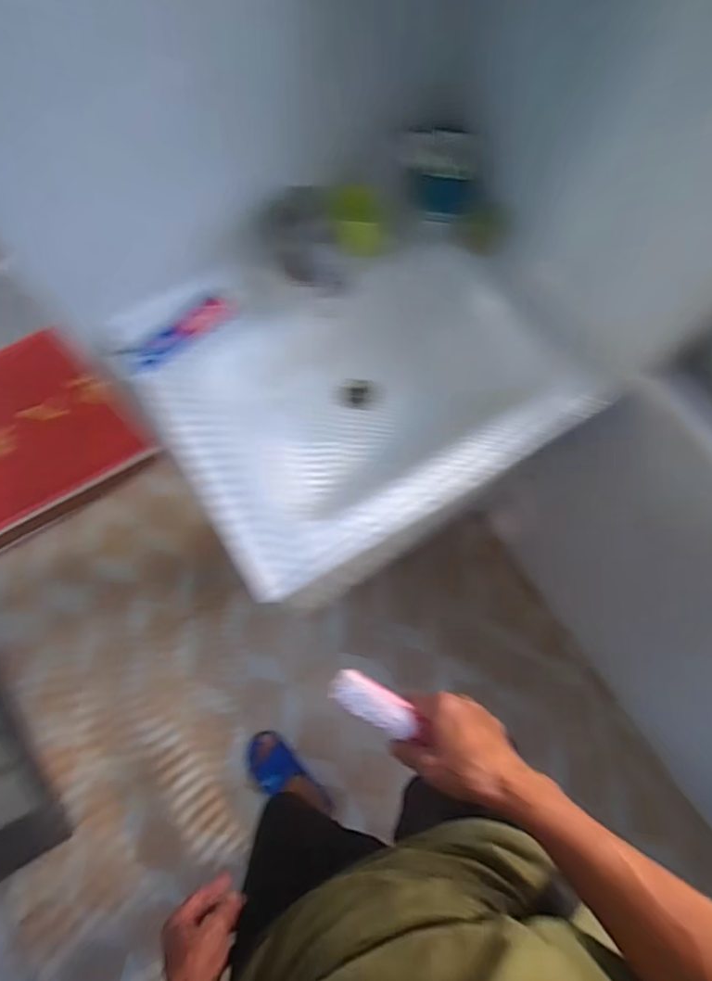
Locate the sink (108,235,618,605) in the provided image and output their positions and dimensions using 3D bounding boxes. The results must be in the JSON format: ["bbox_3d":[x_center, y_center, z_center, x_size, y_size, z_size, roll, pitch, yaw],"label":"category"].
[{"bbox_3d":[0.012,-0.164,0.834,0.573,0.229,0.476,-31,76,-10],"label":"sink"}]

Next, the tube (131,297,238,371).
[{"bbox_3d":[-0.245,-0.224,0.739,0.160,0.016,0.047,-38,77,-12],"label":"tube"}]

